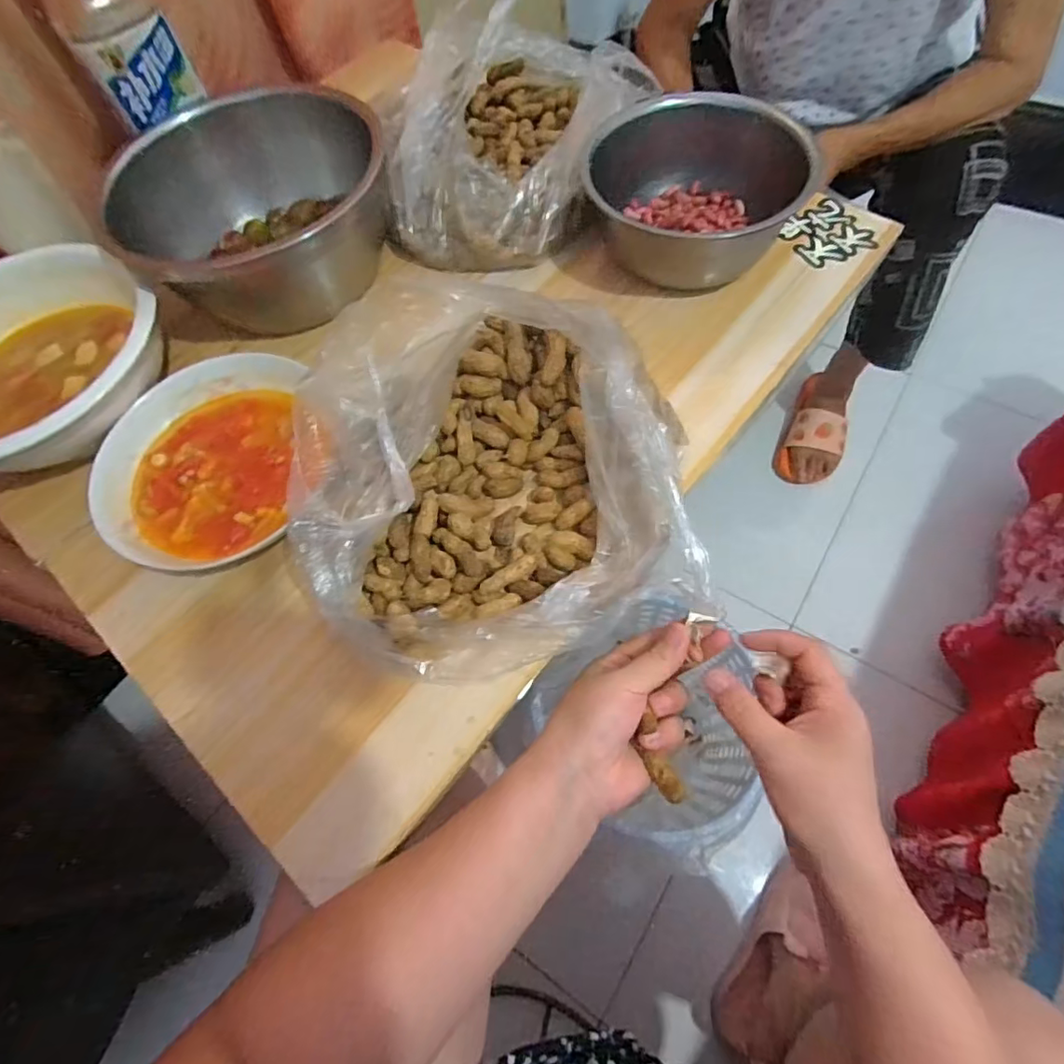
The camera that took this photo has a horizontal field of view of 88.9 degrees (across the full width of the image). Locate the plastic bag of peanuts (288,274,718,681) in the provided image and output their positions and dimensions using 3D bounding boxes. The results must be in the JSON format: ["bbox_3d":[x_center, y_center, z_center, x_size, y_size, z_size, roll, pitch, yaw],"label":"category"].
[{"bbox_3d":[-0.020,-0.051,0.361,0.236,0.097,0.268,-4,64,4],"label":"plastic bag of peanuts"}]

